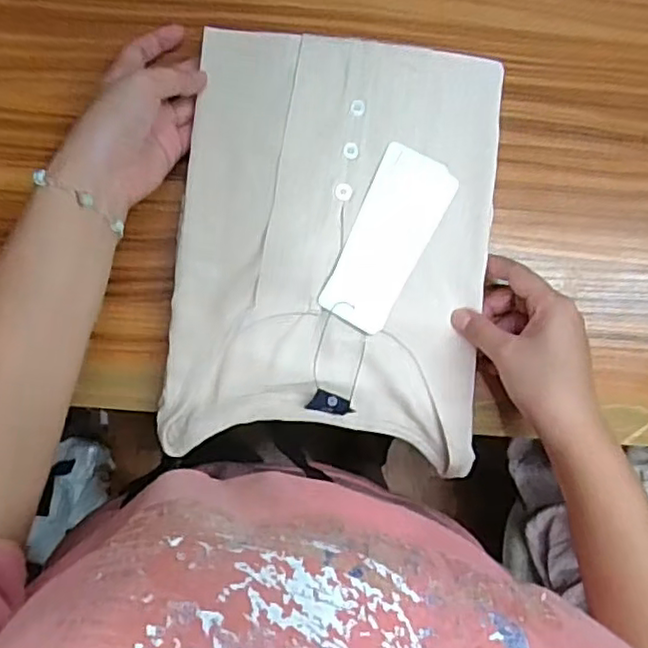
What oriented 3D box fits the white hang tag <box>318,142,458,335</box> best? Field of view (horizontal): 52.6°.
[{"bbox_3d":[0.043,-0.055,0.435,0.052,0.005,0.120,25,89,-8],"label":"white hang tag"}]

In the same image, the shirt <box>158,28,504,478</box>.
[{"bbox_3d":[0.009,-0.051,0.439,0.205,0.023,0.270,5,88,-4],"label":"shirt"}]

